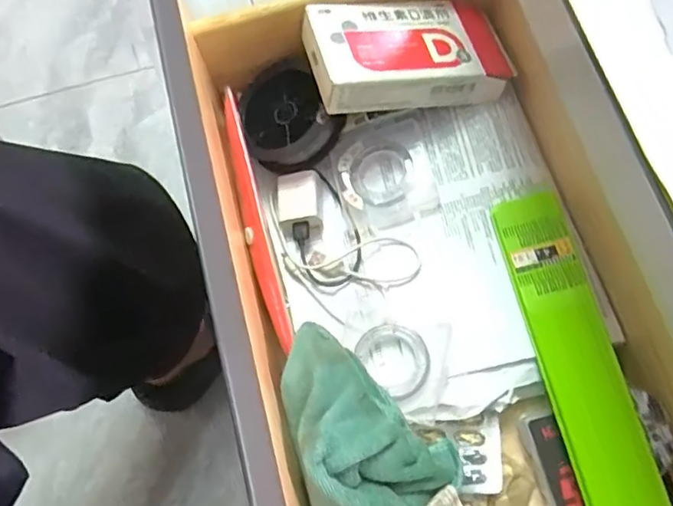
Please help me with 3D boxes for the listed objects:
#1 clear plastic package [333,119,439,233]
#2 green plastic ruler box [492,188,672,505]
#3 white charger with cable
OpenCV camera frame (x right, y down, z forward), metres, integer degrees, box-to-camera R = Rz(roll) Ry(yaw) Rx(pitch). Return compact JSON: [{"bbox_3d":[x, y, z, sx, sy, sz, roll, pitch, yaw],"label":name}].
[{"bbox_3d":[0.038,-0.060,0.444,0.073,0.017,0.083,-15,71,-1],"label":"clear plastic package"},{"bbox_3d":[0.169,0.101,0.370,0.048,0.016,0.300,-13,73,-2],"label":"green plastic ruler box"},{"bbox_3d":[-0.006,-0.008,0.439,0.132,0.023,0.078,43,79,15],"label":"white charger with cable"}]

